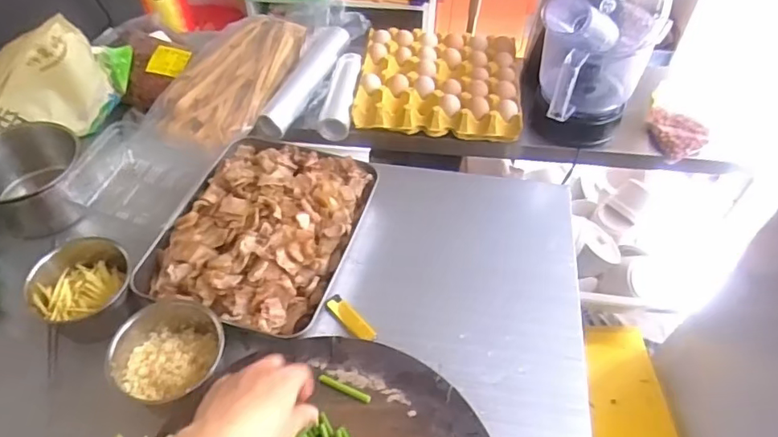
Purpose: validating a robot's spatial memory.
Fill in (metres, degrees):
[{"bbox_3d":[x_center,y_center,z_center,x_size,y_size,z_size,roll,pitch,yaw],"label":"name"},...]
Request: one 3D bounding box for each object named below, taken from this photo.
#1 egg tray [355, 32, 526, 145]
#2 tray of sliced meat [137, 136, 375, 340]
[{"bbox_3d":[0.094,-0.261,1.023,0.288,0.048,0.259,5,49,4],"label":"egg tray"},{"bbox_3d":[-0.164,0.006,0.725,0.236,0.055,0.284,15,51,12],"label":"tray of sliced meat"}]

